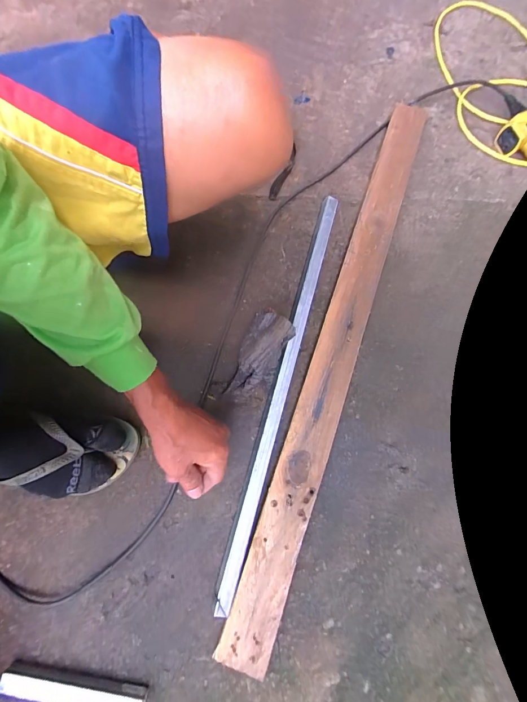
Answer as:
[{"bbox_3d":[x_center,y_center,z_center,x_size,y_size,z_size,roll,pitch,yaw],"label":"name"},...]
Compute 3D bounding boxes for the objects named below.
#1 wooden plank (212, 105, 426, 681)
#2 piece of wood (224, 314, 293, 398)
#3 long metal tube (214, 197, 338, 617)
[{"bbox_3d":[0.116,-0.023,0.487,0.061,0.018,0.860,19,77,3],"label":"wooden plank"},{"bbox_3d":[-0.009,0.010,0.457,0.061,0.061,0.126,28,78,6],"label":"piece of wood"},{"bbox_3d":[0.029,0.036,0.467,0.022,0.023,0.591,15,77,3],"label":"long metal tube"}]

